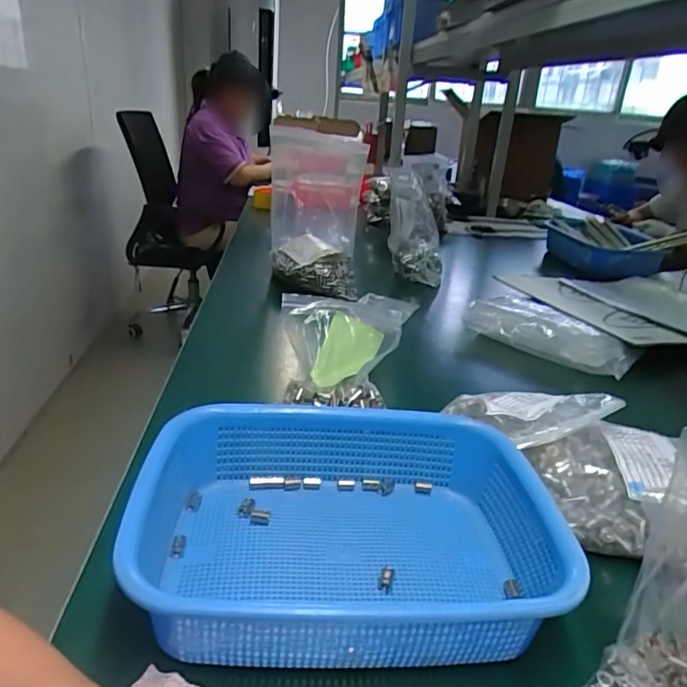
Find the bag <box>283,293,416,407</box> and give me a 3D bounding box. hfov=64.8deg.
[{"bbox_3d":[0.008,0.008,0.616,0.146,0.038,0.153,1,56,-10],"label":"bag"}]

